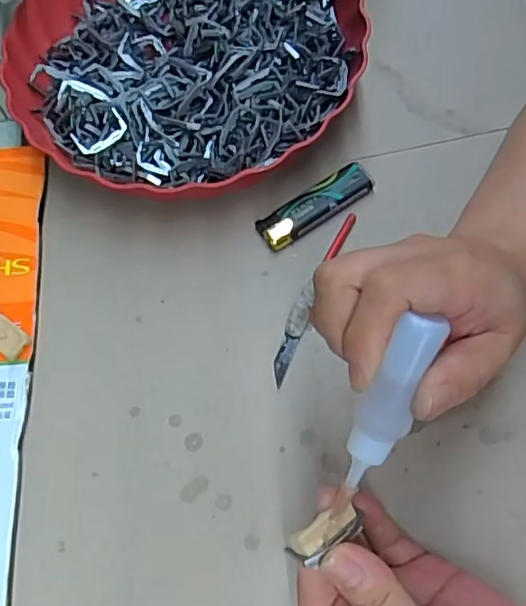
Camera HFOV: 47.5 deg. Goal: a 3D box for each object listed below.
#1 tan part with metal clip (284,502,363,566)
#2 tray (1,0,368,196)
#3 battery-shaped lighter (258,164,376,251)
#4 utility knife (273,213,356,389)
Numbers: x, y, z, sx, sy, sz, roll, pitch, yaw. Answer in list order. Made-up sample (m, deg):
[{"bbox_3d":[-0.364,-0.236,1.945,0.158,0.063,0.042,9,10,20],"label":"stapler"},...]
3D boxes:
[{"bbox_3d":[0.026,0.097,0.252,0.032,0.010,0.014,-23,67,-16],"label":"tan part with metal clip"},{"bbox_3d":[-0.057,-0.172,0.415,0.229,0.053,0.228,25,68,12],"label":"tray"},{"bbox_3d":[0.034,-0.063,0.388,0.080,0.013,0.023,-31,68,-13],"label":"battery-shaped lighter"},{"bbox_3d":[0.030,-0.006,0.367,0.012,0.011,0.120,22,67,11],"label":"utility knife"}]

